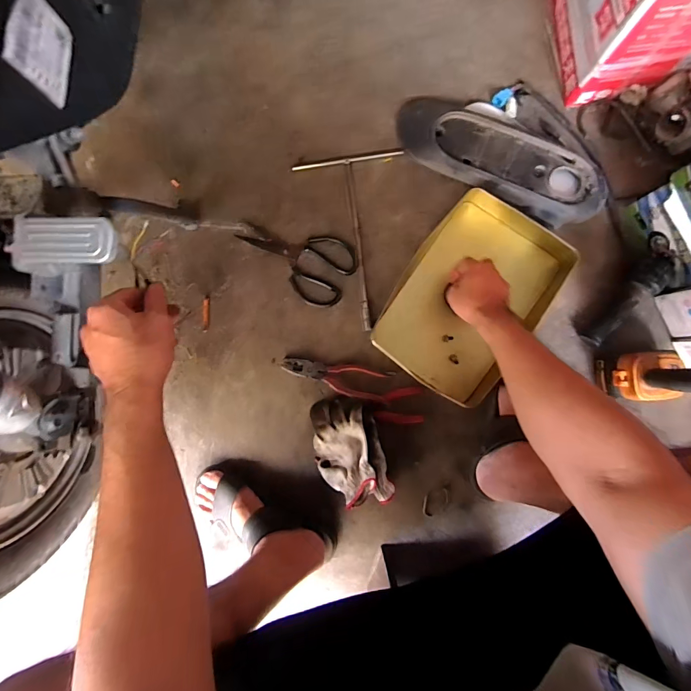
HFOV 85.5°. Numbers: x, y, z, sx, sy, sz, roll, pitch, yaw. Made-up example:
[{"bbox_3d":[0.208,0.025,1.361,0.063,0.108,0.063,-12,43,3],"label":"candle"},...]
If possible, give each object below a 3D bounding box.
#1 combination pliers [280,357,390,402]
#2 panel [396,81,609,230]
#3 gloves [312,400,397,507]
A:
[{"bbox_3d":[-0.020,0.052,0.637,0.183,0.025,0.050,13,89,3],"label":"combination pliers"},{"bbox_3d":[0.271,-0.343,0.623,0.369,0.047,0.204,27,90,3],"label":"panel"},{"bbox_3d":[0.004,0.175,0.619,0.110,0.057,0.179,-16,88,2],"label":"gloves"}]

